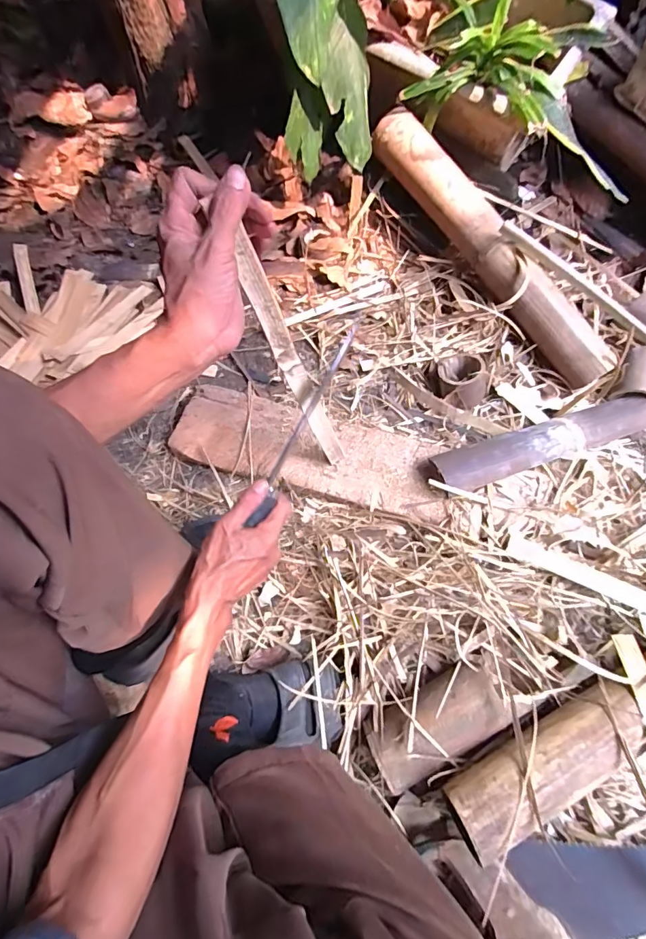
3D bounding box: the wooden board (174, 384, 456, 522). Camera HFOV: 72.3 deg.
[{"bbox_3d":[-0.018,-0.031,0.678,0.411,0.054,0.140,16,71,5],"label":"wooden board"}]

